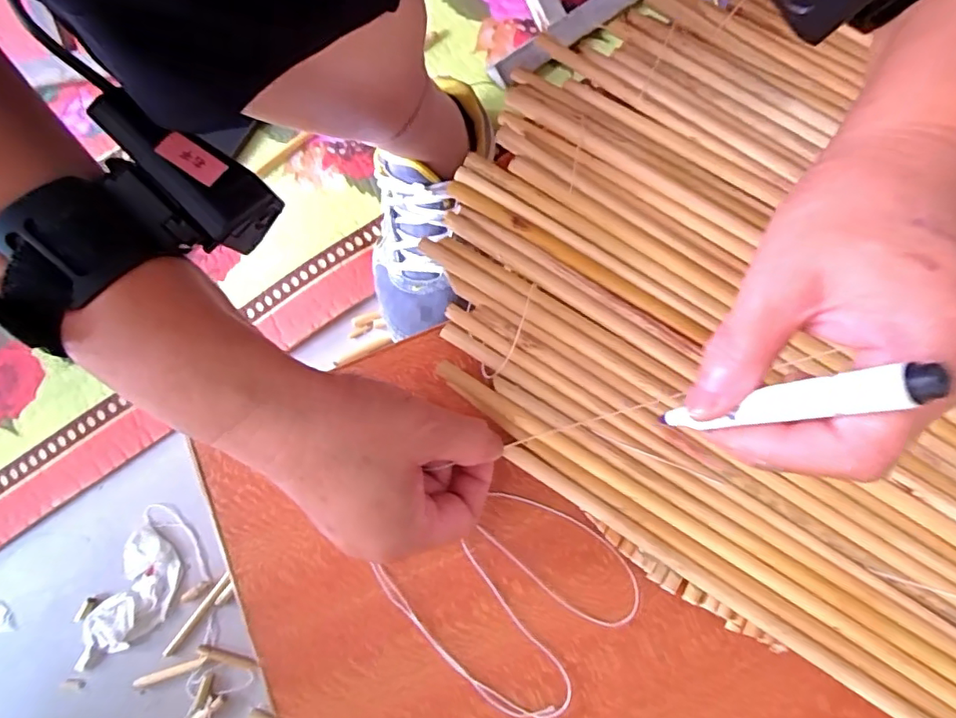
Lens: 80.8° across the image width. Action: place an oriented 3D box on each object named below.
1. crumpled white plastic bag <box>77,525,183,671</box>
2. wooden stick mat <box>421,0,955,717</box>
[{"bbox_3d":[-0.308,0.220,0.500,0.060,0.010,0.123,22,81,6],"label":"crumpled white plastic bag"},{"bbox_3d":[0.194,-0.018,0.280,0.428,0.021,0.313,32,80,9],"label":"wooden stick mat"}]

